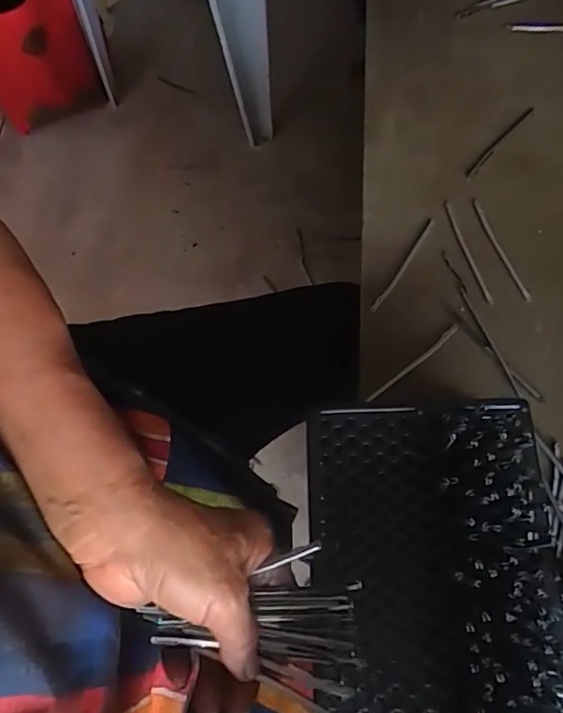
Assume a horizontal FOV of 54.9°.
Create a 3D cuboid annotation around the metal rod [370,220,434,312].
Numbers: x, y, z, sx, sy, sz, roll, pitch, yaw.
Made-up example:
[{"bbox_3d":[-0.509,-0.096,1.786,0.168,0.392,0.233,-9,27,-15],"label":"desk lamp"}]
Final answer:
[{"bbox_3d":[0.111,-0.083,0.488,0.007,0.004,0.108,31,73,14],"label":"metal rod"}]

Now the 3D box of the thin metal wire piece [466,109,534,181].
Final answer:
[{"bbox_3d":[0.215,-0.212,0.531,0.008,0.004,0.116,38,75,16],"label":"thin metal wire piece"}]

